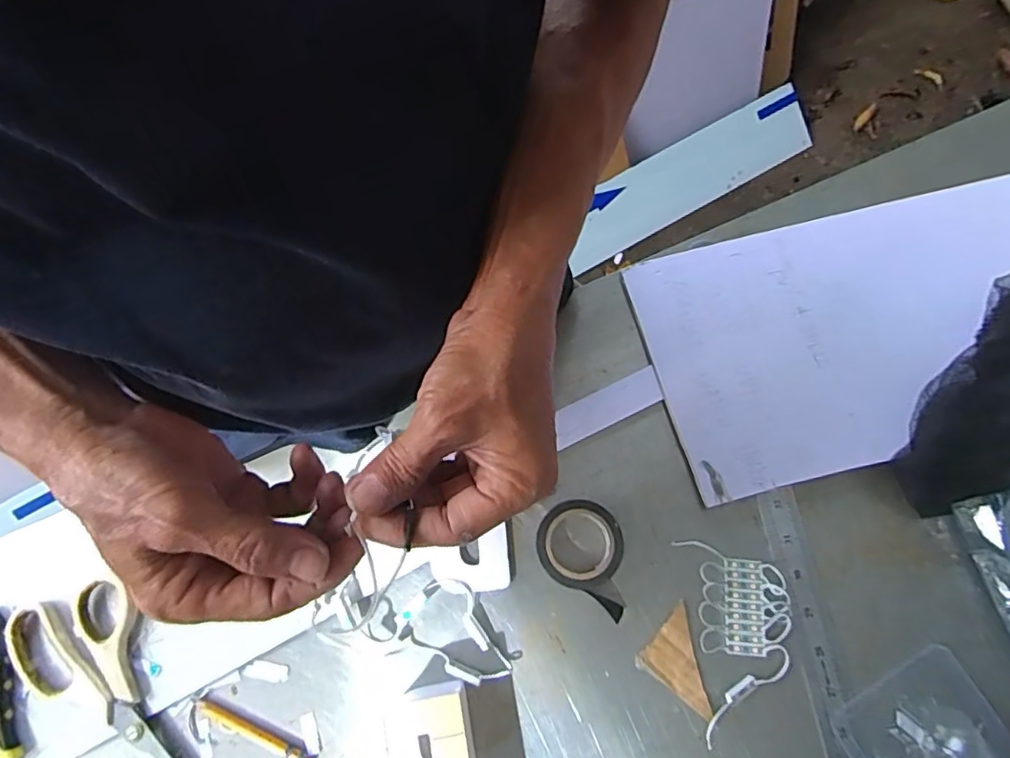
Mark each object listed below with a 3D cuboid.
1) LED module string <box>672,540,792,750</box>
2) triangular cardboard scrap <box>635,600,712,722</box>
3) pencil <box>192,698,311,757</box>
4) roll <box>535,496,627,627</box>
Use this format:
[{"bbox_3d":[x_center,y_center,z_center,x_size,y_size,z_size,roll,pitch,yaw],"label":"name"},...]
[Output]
[{"bbox_3d":[0.163,0.173,0.409,0.070,0.019,0.121,-5,74,-1],"label":"LED module string"},{"bbox_3d":[0.114,0.199,0.414,0.041,0.004,0.071,-11,75,-2],"label":"triangular cardboard scrap"},{"bbox_3d":[-0.172,0.240,0.404,0.090,0.006,0.010,24,76,7],"label":"pencil"},{"bbox_3d":[0.061,0.124,0.426,0.078,0.019,0.058,31,77,9],"label":"roll"}]

